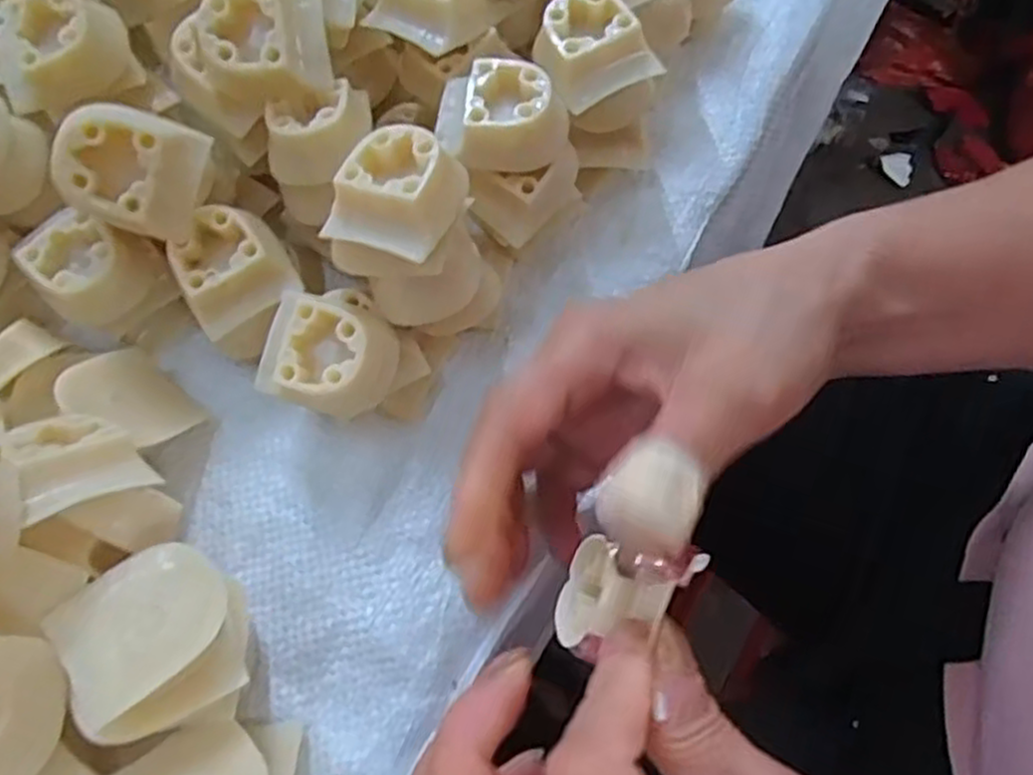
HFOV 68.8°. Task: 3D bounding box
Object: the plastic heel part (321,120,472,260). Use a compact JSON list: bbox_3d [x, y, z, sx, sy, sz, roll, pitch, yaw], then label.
[{"bbox_3d":[-0.038,-0.061,0.244,0.036,0.025,0.039,19,70,10],"label":"plastic heel part"}]

